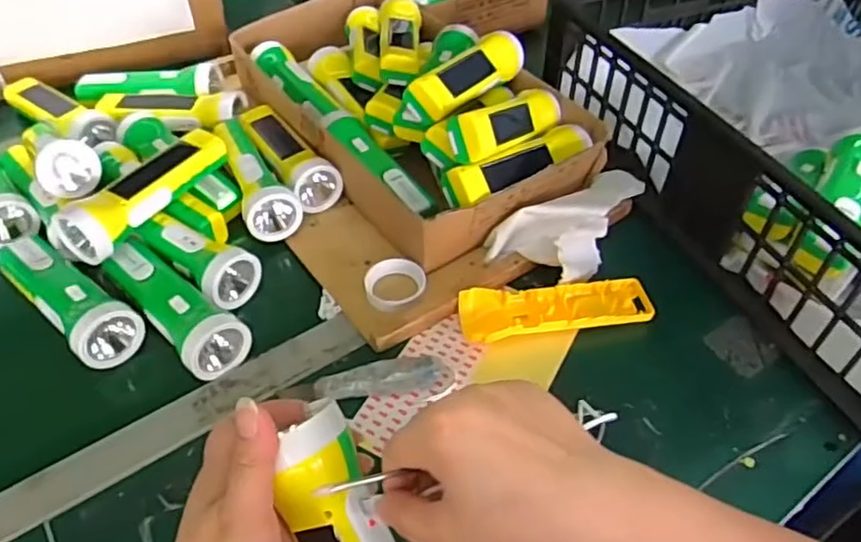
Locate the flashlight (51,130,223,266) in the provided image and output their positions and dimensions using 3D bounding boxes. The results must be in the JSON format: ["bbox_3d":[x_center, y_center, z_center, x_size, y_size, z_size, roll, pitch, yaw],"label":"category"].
[{"bbox_3d":[-0.267,-0.080,0.602,0.064,0.054,0.172,21,51,18],"label":"flashlight"}]

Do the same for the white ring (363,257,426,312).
[{"bbox_3d":[-0.029,0.013,0.579,0.054,0.013,0.055,0,48,0],"label":"white ring"}]

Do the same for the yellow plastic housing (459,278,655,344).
[{"bbox_3d":[0.109,0.032,0.562,0.162,0.024,0.050,-9,49,-9],"label":"yellow plastic housing"}]

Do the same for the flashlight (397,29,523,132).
[{"bbox_3d":[0.033,-0.194,0.652,0.057,0.062,0.168,27,53,22],"label":"flashlight"}]

